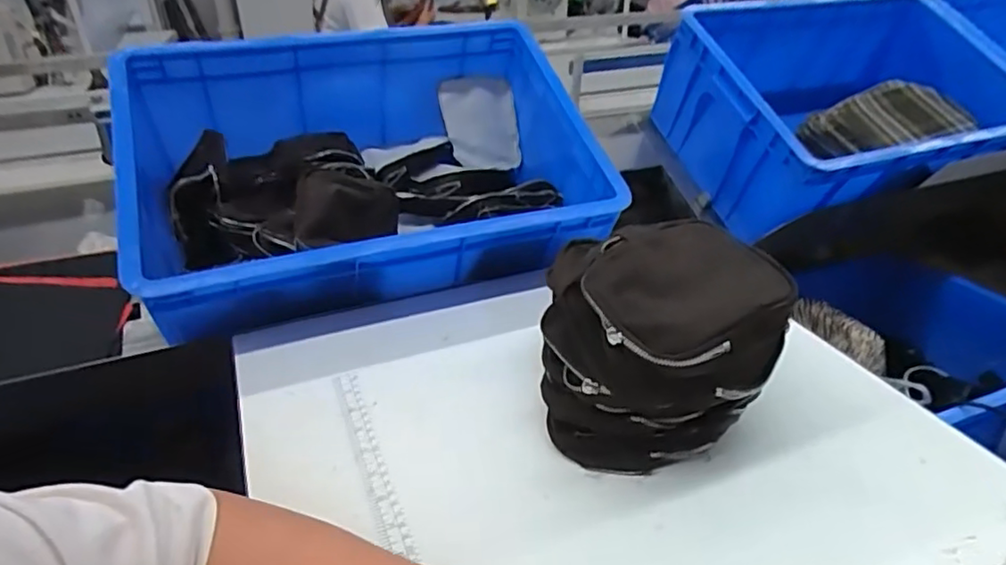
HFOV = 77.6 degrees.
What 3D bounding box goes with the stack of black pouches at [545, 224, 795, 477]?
[{"bbox_3d":[0.119,0.052,0.483,0.171,0.142,0.120,-14,33,-18],"label":"stack of black pouches"}]

